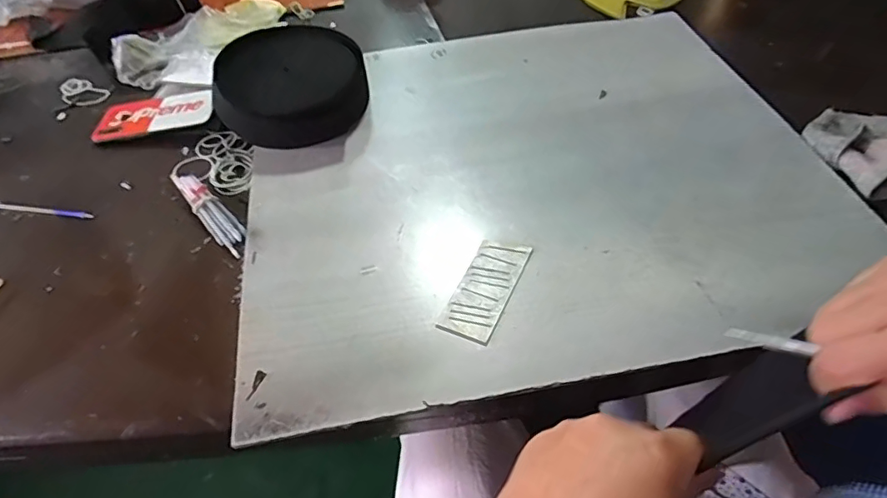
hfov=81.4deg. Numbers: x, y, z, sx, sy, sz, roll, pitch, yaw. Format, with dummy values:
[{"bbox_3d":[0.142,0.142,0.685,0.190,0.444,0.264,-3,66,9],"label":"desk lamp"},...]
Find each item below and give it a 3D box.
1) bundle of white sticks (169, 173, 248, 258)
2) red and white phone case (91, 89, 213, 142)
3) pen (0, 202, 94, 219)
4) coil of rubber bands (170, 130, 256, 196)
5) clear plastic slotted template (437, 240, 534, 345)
[{"bbox_3d":[-0.262,-0.046,0.573,0.029,0.013,0.157,-37,56,-25],"label":"bundle of white sticks"},{"bbox_3d":[-0.374,-0.178,0.673,0.155,0.006,0.071,-6,56,6],"label":"red and white phone case"},{"bbox_3d":[-0.459,-0.045,0.591,0.127,0.004,0.010,7,53,9],"label":"pen"},{"bbox_3d":[-0.268,-0.108,0.630,0.110,0.007,0.086,17,52,17],"label":"coil of rubber bands"},{"bbox_3d":[0.040,0.035,0.489,0.050,0.004,0.115,19,53,19],"label":"clear plastic slotted template"}]

